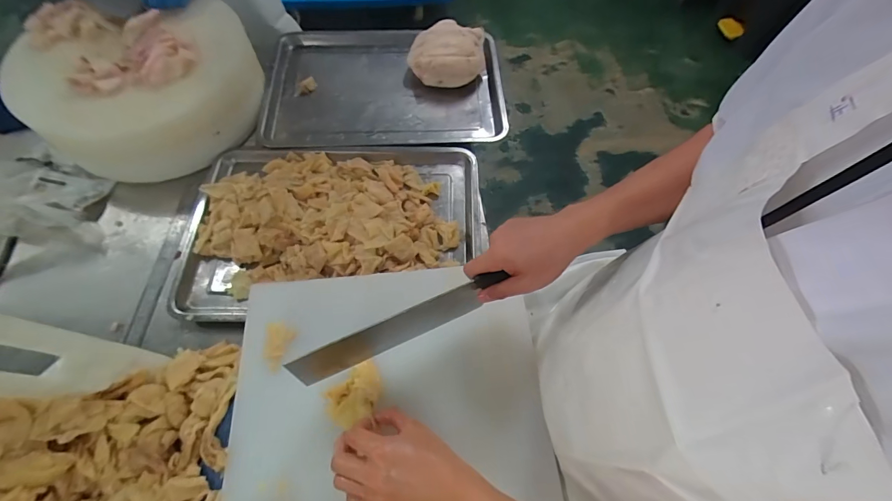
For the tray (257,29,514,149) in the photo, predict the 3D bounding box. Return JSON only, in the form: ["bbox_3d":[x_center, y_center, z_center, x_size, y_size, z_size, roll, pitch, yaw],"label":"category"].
[{"bbox_3d":[-0.137,-0.365,0.863,0.514,0.046,0.367,-1,63,-2],"label":"tray"}]

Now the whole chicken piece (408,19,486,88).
[{"bbox_3d":[0.003,-0.428,0.846,0.167,0.073,0.143,-1,63,-3],"label":"whole chicken piece"}]

